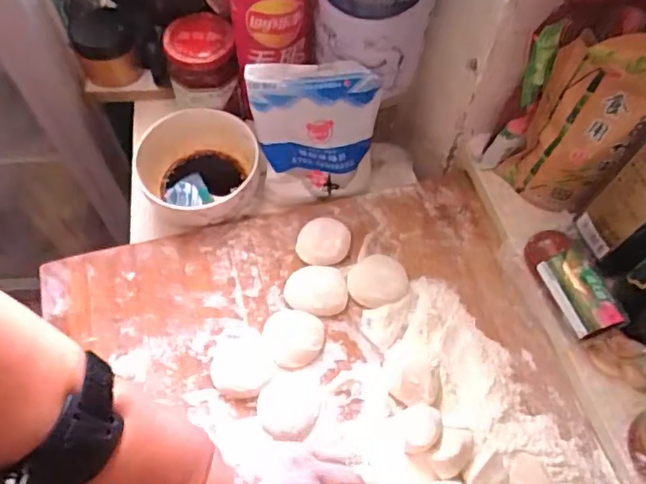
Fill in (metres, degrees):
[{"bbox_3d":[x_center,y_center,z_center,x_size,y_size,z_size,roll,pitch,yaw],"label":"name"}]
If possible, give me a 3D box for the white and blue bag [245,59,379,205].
[{"bbox_3d":[-0.006,-0.092,0.510,0.108,0.122,0.050,-5,59,-3],"label":"white and blue bag"}]

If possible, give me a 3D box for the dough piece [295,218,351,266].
[{"bbox_3d":[0.000,-0.002,0.519,0.046,0.012,0.044,0,59,0],"label":"dough piece"}]

